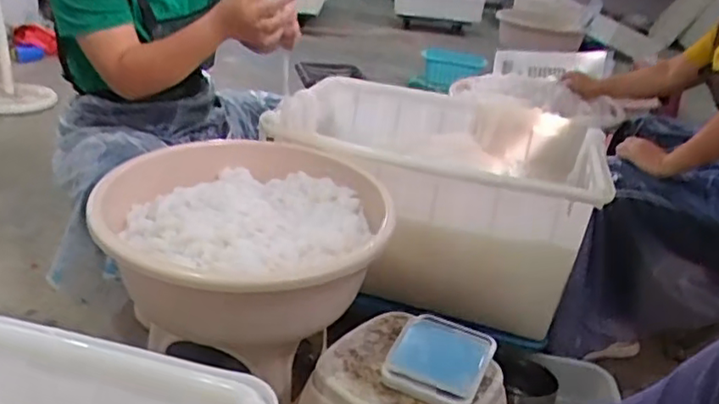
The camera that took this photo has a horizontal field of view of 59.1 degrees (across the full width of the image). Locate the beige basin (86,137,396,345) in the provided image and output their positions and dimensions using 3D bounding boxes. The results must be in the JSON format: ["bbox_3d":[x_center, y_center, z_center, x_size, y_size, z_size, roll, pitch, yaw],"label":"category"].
[{"bbox_3d":[-0.186,0.060,1.027,0.407,0.165,0.431,5,25,-2],"label":"beige basin"}]

